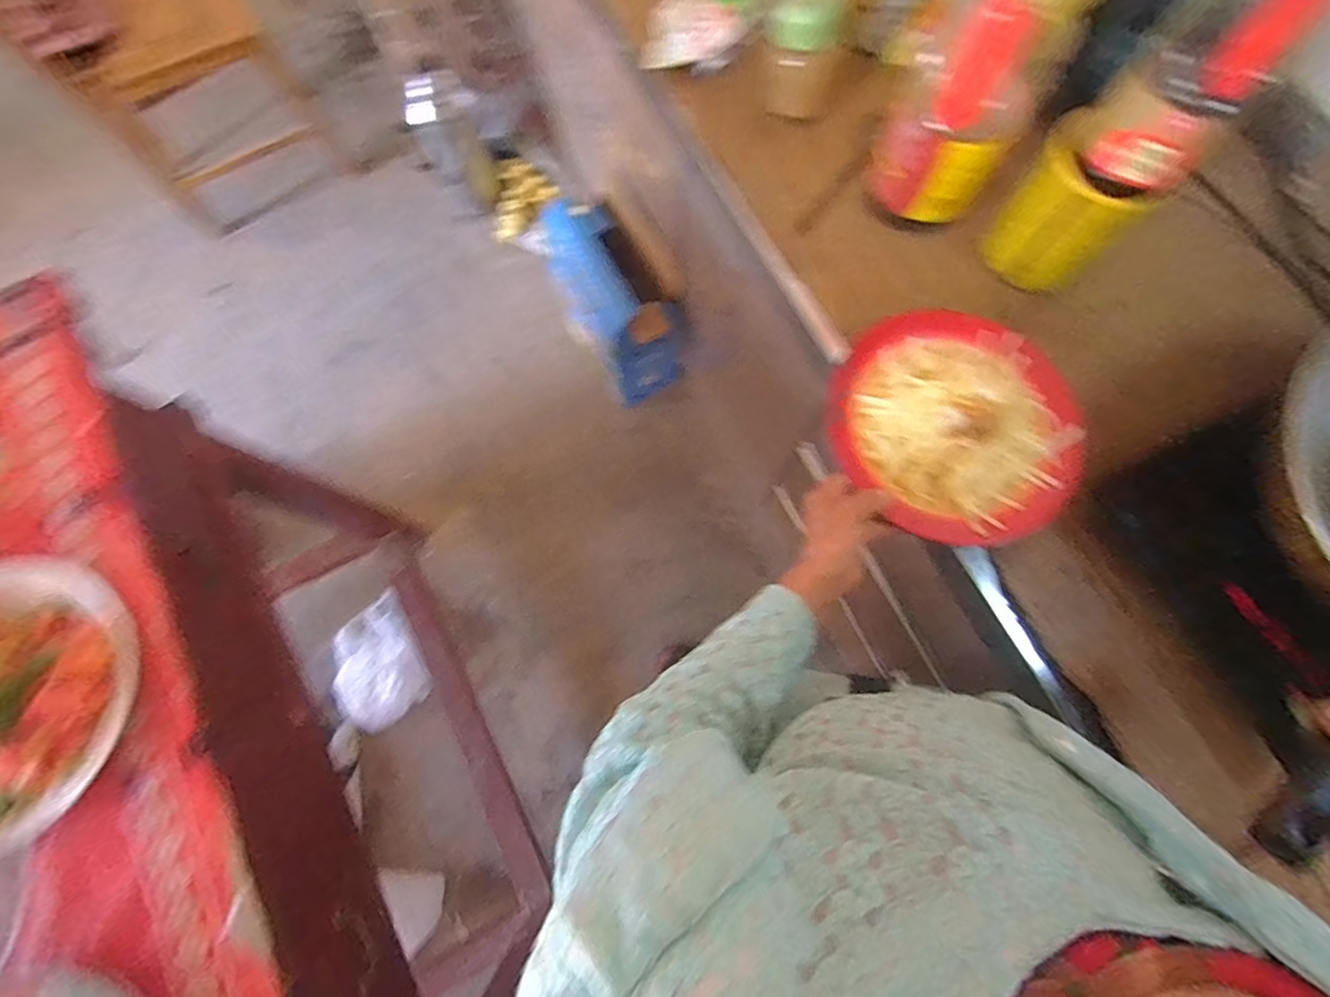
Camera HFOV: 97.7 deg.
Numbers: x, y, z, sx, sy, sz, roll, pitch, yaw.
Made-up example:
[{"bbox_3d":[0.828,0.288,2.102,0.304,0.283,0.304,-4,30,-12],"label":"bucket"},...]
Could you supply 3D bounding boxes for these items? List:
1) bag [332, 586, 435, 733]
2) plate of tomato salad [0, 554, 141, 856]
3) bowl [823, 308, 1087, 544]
[{"bbox_3d":[-0.623,0.353,1.255,0.213,0.083,0.260,-25,77,-6],"label":"bag"},{"bbox_3d":[-0.505,0.144,0.419,0.196,0.069,0.202,0,76,0],"label":"plate of tomato salad"},{"bbox_3d":[0.280,-0.072,0.563,0.221,0.064,0.228,0,76,0],"label":"bowl"}]

